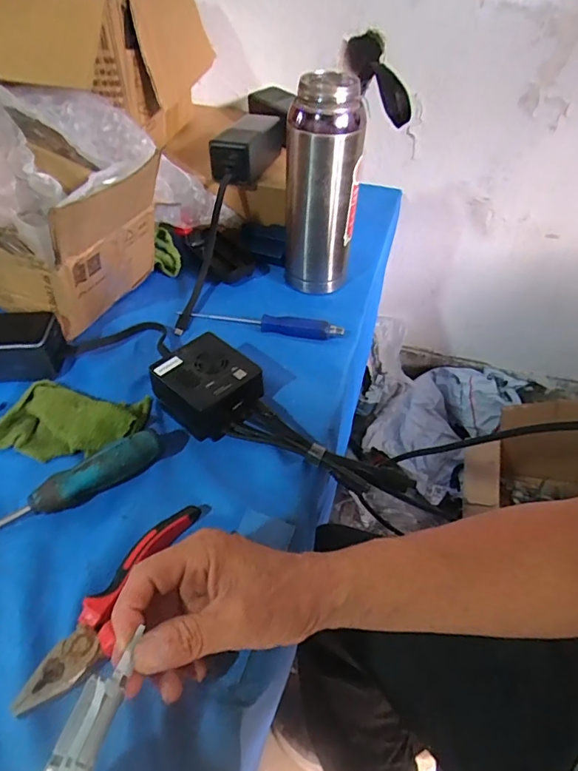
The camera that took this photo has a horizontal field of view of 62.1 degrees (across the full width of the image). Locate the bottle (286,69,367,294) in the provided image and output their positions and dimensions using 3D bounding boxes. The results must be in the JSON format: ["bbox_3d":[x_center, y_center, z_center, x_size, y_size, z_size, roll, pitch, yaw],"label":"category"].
[{"bbox_3d":[0.036,-0.213,0.536,0.077,0.218,0.064,3,46,0],"label":"bottle"}]

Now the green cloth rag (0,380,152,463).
[{"bbox_3d":[-0.201,0.028,0.434,0.132,0.029,0.078,8,46,5],"label":"green cloth rag"}]

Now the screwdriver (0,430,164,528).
[{"bbox_3d":[-0.211,0.096,0.364,0.240,0.032,0.023,-24,52,-23],"label":"screwdriver"}]

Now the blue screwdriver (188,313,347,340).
[{"bbox_3d":[-0.027,-0.070,0.536,0.174,0.013,0.022,10,47,7],"label":"blue screwdriver"}]

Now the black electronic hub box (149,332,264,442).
[{"bbox_3d":[-0.074,0.002,0.445,0.084,0.048,0.076,35,54,28],"label":"black electronic hub box"}]

